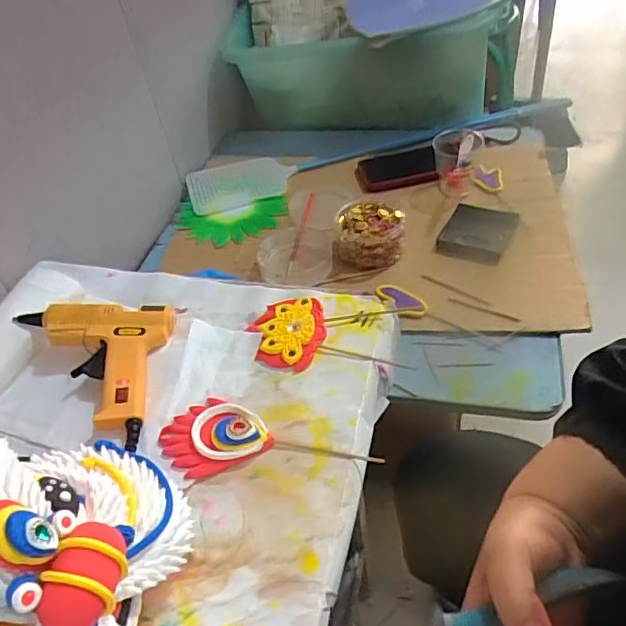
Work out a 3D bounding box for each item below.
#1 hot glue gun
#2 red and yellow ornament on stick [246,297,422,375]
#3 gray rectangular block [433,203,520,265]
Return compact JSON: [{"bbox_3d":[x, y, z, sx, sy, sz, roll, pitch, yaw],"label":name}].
[{"bbox_3d":[-0.208,0.047,0.505,0.141,0.034,0.129,0,46,9],"label":"hot glue gun"},{"bbox_3d":[0.013,0.018,0.514,0.144,0.014,0.078,-1,46,9],"label":"red and yellow ornament on stick"},{"bbox_3d":[0.241,-0.119,0.826,0.090,0.020,0.114,18,52,24],"label":"gray rectangular block"}]

